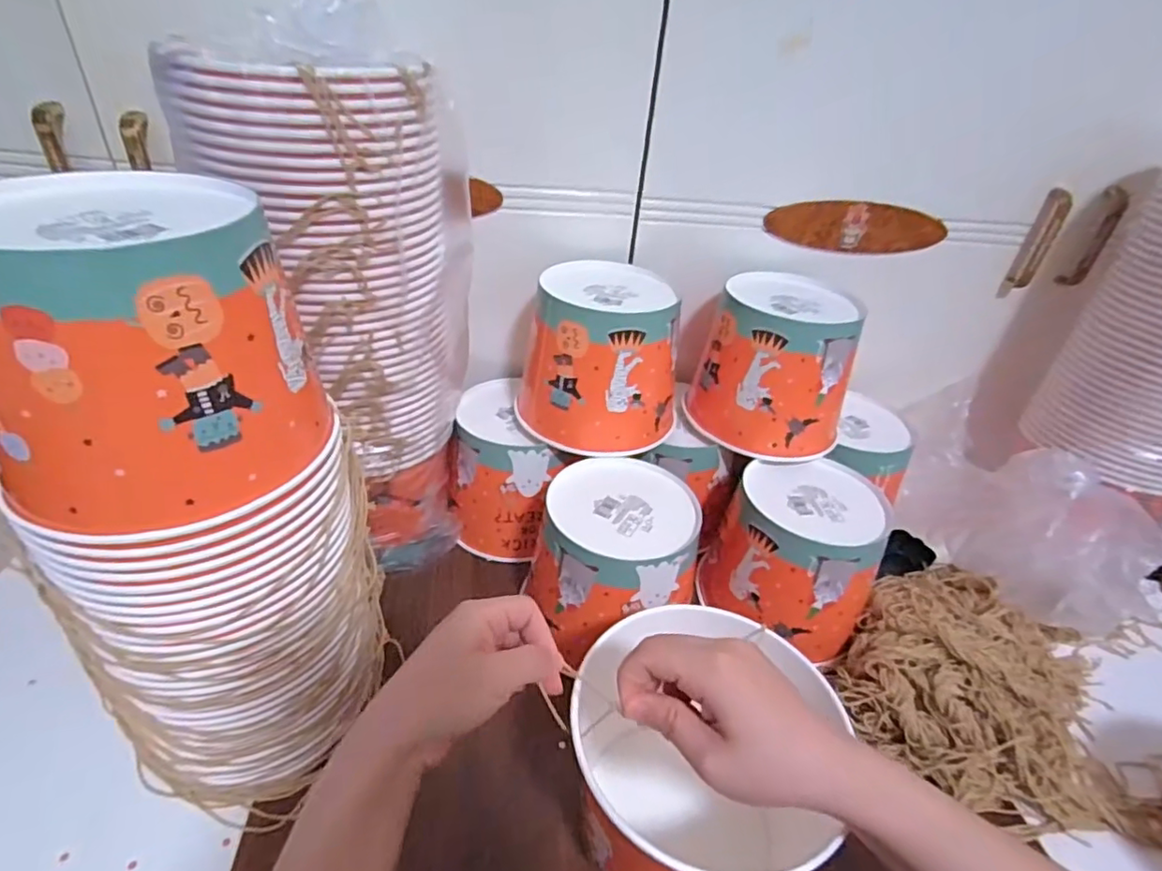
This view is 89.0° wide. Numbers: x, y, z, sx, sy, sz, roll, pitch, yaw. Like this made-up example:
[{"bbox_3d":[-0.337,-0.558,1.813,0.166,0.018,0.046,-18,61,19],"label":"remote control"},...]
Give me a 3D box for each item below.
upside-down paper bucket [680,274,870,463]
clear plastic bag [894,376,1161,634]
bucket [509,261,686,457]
[{"bbox_3d":[0.192,-0.065,0.588,0.146,0.140,0.130,16,36,13],"label":"upside-down paper bucket"},{"bbox_3d":[0.432,0.062,0.600,0.111,0.158,0.262,-6,37,-18],"label":"clear plastic bag"},{"bbox_3d":[0.026,-0.075,0.574,0.142,0.137,0.151,4,35,-3],"label":"bucket"}]

